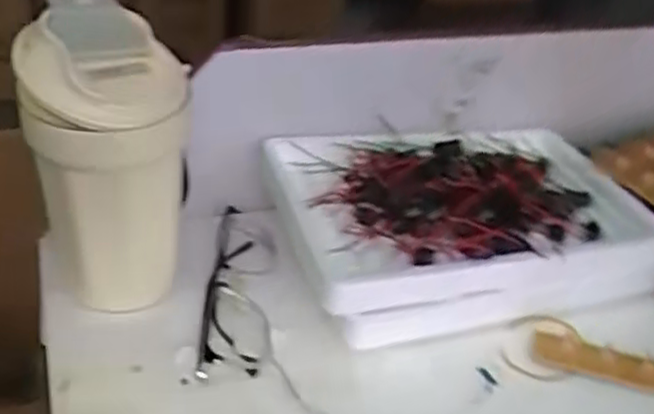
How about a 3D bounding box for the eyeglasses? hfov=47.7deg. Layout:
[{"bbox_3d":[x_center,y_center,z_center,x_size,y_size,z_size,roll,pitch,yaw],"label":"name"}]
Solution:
[{"bbox_3d":[-0.055,0.044,0.476,0.041,0.028,0.169,3,35,-3],"label":"eyeglasses"}]

